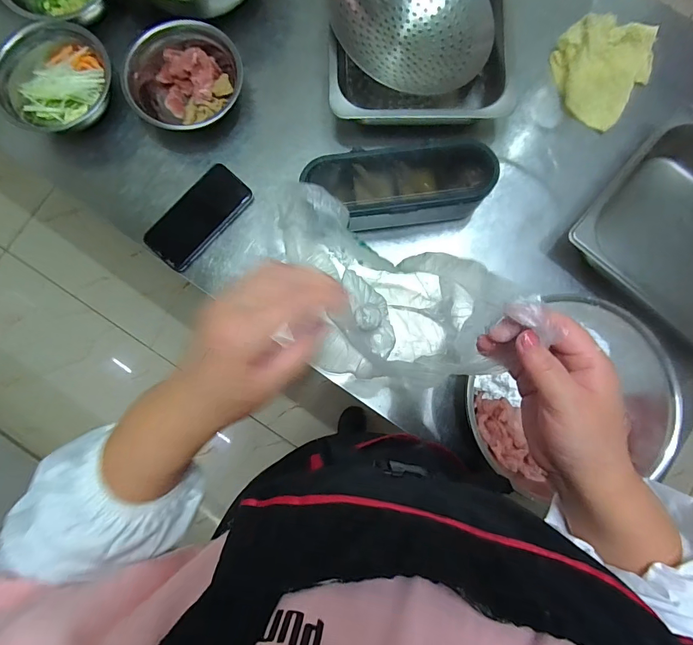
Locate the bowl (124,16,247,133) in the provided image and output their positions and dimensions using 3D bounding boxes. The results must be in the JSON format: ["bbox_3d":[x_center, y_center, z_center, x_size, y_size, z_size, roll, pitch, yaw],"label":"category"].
[{"bbox_3d":[-0.234,-0.356,0.582,0.162,0.063,0.147,0,84,0],"label":"bowl"}]

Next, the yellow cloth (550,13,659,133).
[{"bbox_3d":[0.381,-0.383,0.588,0.141,0.049,0.134,37,85,4],"label":"yellow cloth"}]

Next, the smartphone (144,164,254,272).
[{"bbox_3d":[-0.219,-0.155,0.586,0.080,0.014,0.162,44,85,4],"label":"smartphone"}]

